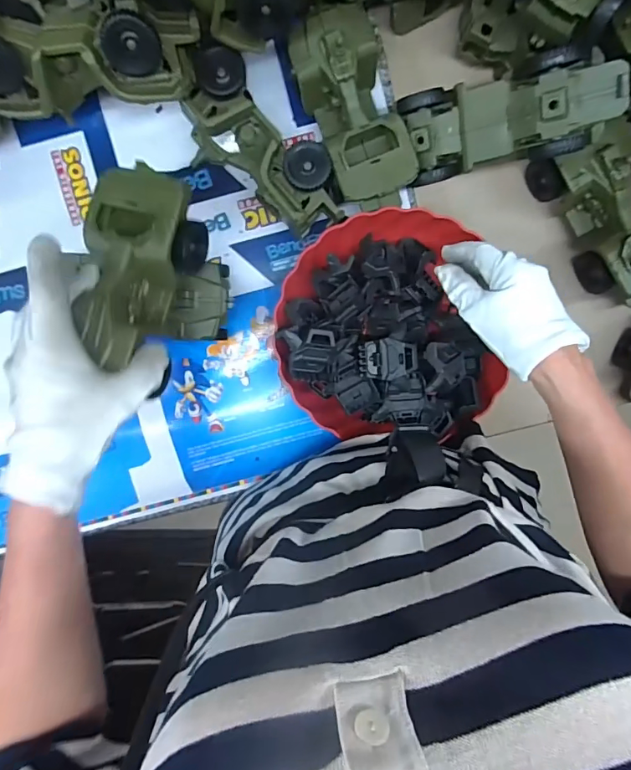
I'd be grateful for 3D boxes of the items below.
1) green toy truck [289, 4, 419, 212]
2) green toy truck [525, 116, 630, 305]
[{"bbox_3d":[0.036,-0.263,0.457,0.080,0.066,0.178,-21,97,1],"label":"green toy truck"},{"bbox_3d":[0.303,-0.166,0.475,0.083,0.072,0.181,-29,97,2],"label":"green toy truck"}]

